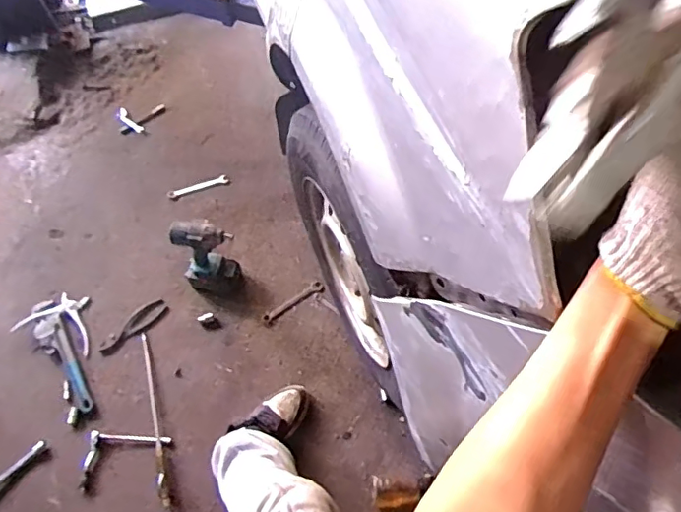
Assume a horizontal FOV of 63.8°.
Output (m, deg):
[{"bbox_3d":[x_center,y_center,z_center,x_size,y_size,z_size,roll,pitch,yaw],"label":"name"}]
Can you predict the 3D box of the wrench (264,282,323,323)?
[{"bbox_3d":[-0.125,0.123,1.480,0.184,0.016,0.029,-34,64,-16],"label":"wrench"}]

